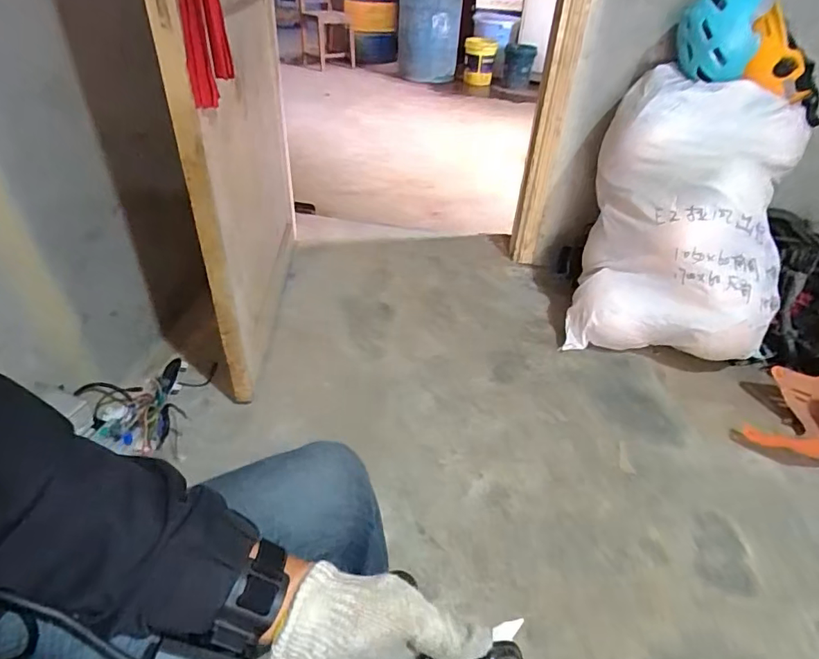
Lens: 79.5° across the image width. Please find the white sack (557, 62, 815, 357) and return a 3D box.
[{"bbox_3d":[0.678,-0.260,1.229,0.440,0.669,0.310,13,20,29],"label":"white sack"}]

